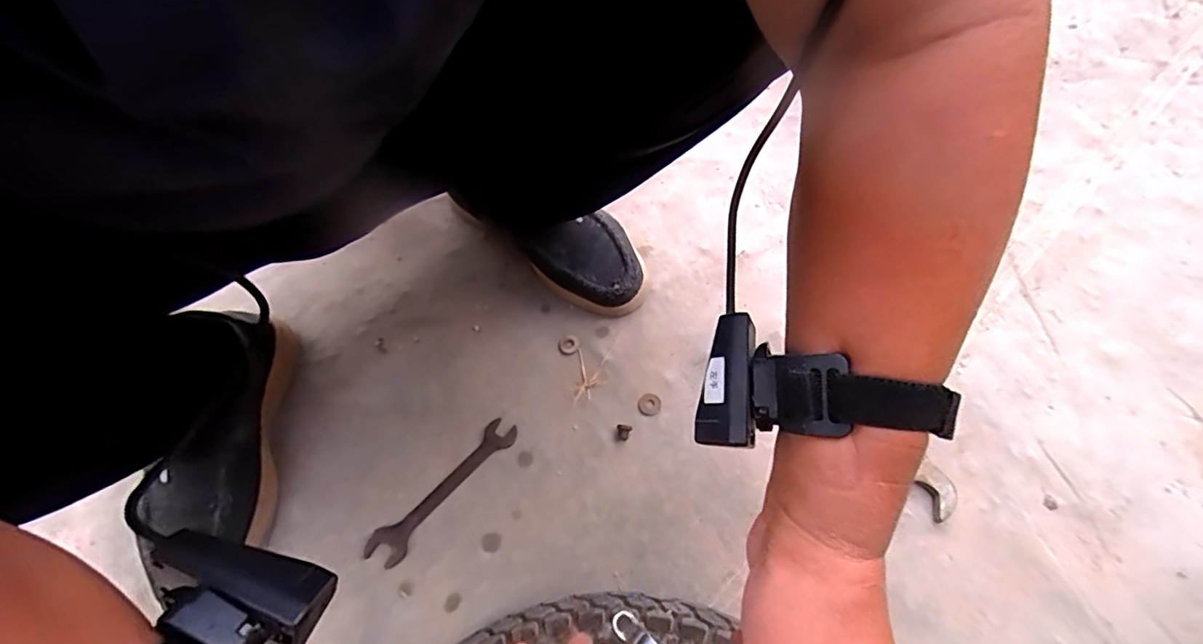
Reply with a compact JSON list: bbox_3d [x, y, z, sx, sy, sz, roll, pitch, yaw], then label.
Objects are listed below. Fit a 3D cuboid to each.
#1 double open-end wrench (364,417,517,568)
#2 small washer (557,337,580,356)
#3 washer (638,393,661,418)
[{"bbox_3d":[-0.146,0.157,0.496,0.034,0.004,0.164,40,71,20],"label":"double open-end wrench"},{"bbox_3d":[-0.035,0.024,0.556,0.022,0.004,0.021,-10,63,-2],"label":"small washer"},{"bbox_3d":[0.047,0.082,0.526,0.023,0.004,0.023,15,65,10],"label":"washer"}]

